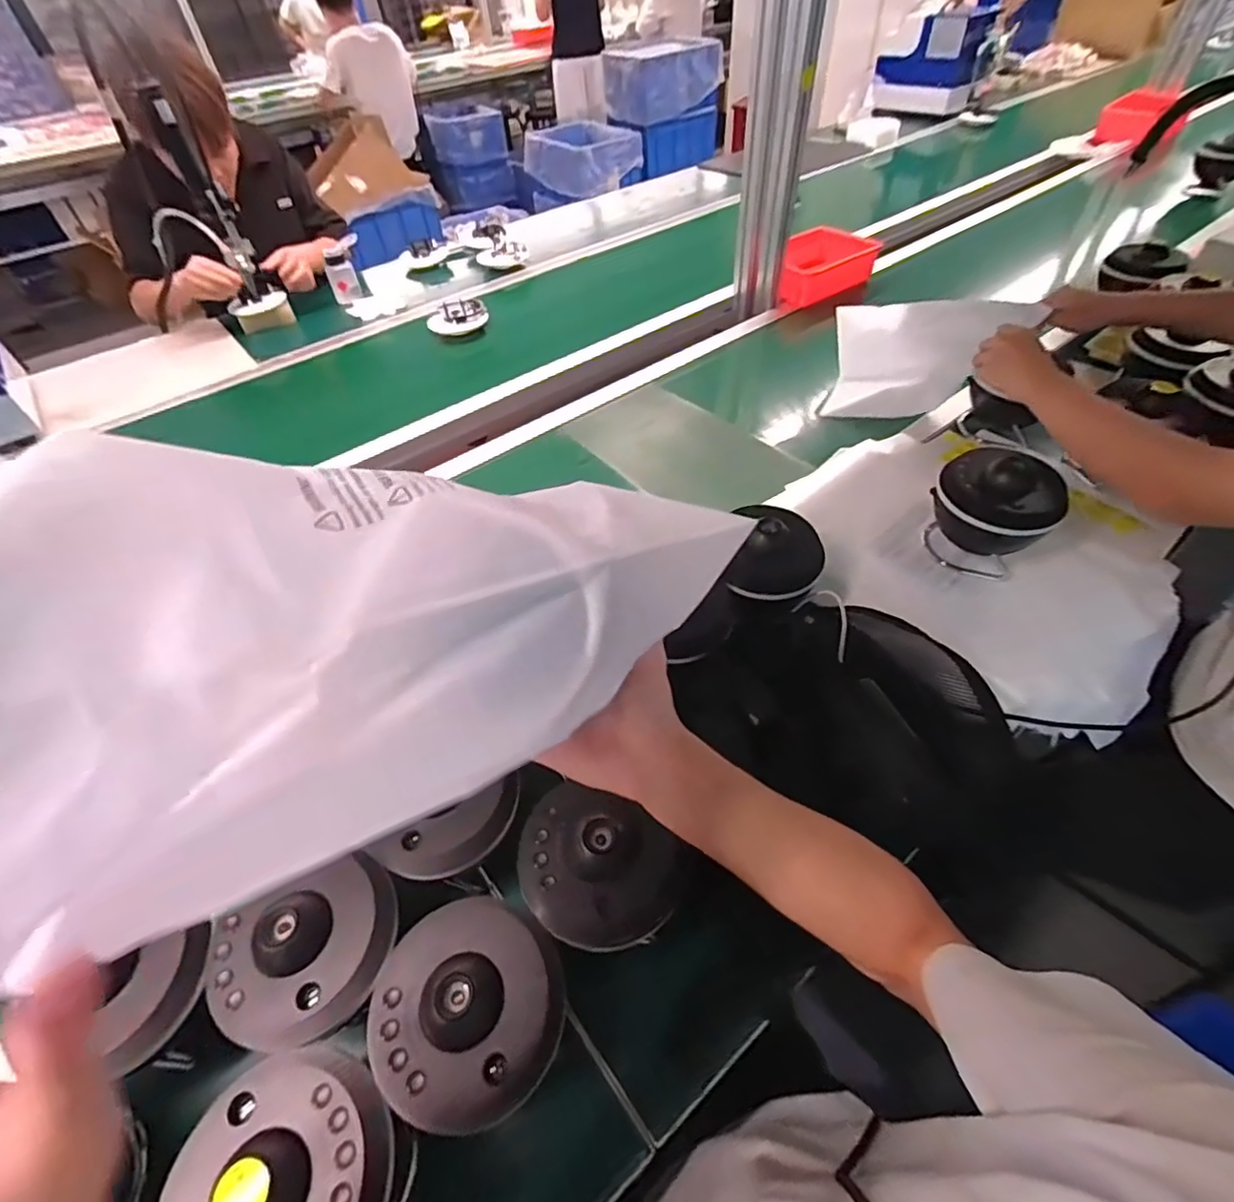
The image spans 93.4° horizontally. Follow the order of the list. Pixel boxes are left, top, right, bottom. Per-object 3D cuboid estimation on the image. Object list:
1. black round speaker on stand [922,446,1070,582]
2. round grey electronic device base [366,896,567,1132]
[{"bbox_3d":[0.437,-0.105,0.683,0.097,0.109,0.125,-36,56,-23],"label":"black round speaker on stand"},{"bbox_3d":[-0.105,0.269,0.392,0.132,0.041,0.121,-2,50,2],"label":"round grey electronic device base"}]

